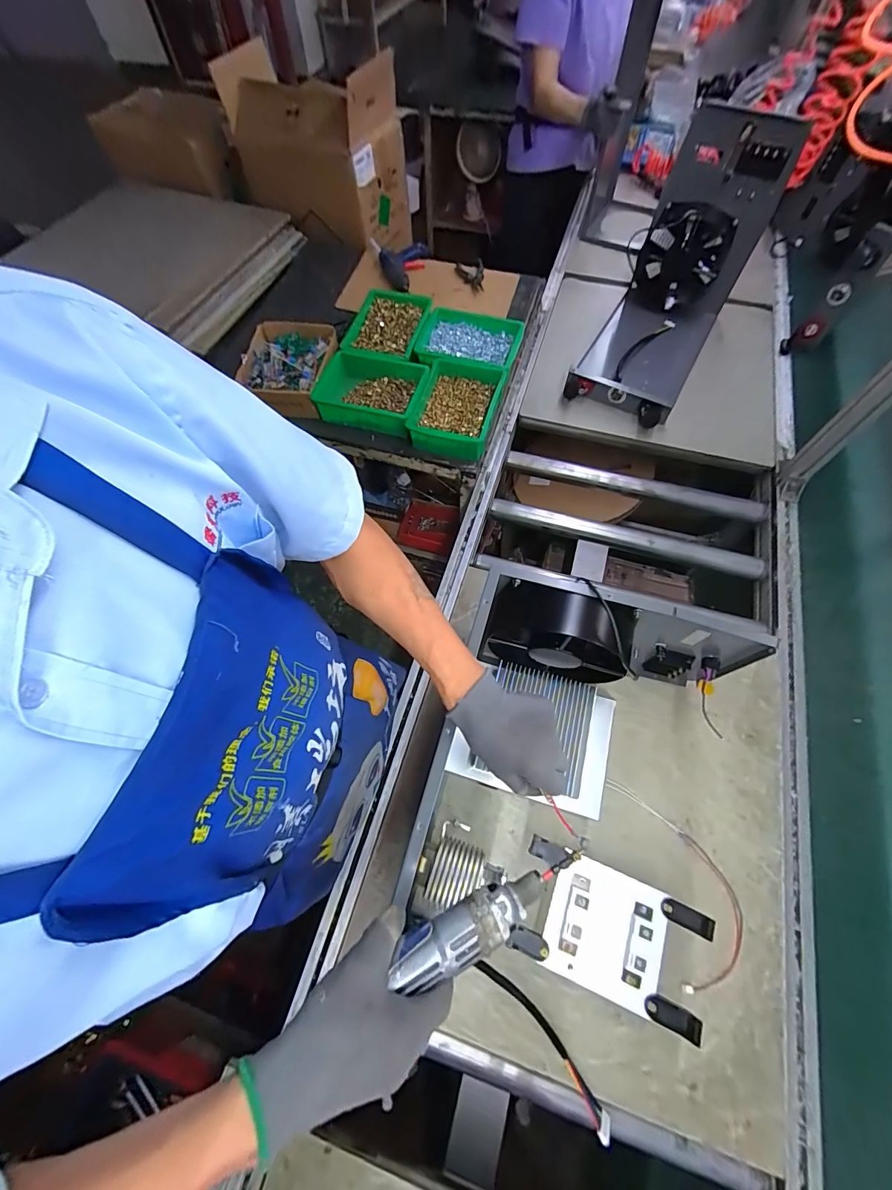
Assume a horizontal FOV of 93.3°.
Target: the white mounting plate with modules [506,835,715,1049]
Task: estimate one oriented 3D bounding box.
[{"bbox_3d":[0.217,0.448,0.564,0.235,0.026,0.140,20,67,11],"label":"white mounting plate with modules"}]

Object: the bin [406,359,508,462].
[{"bbox_3d":[0.024,-0.441,1.014,0.192,0.080,0.240,17,66,10],"label":"bin"}]

